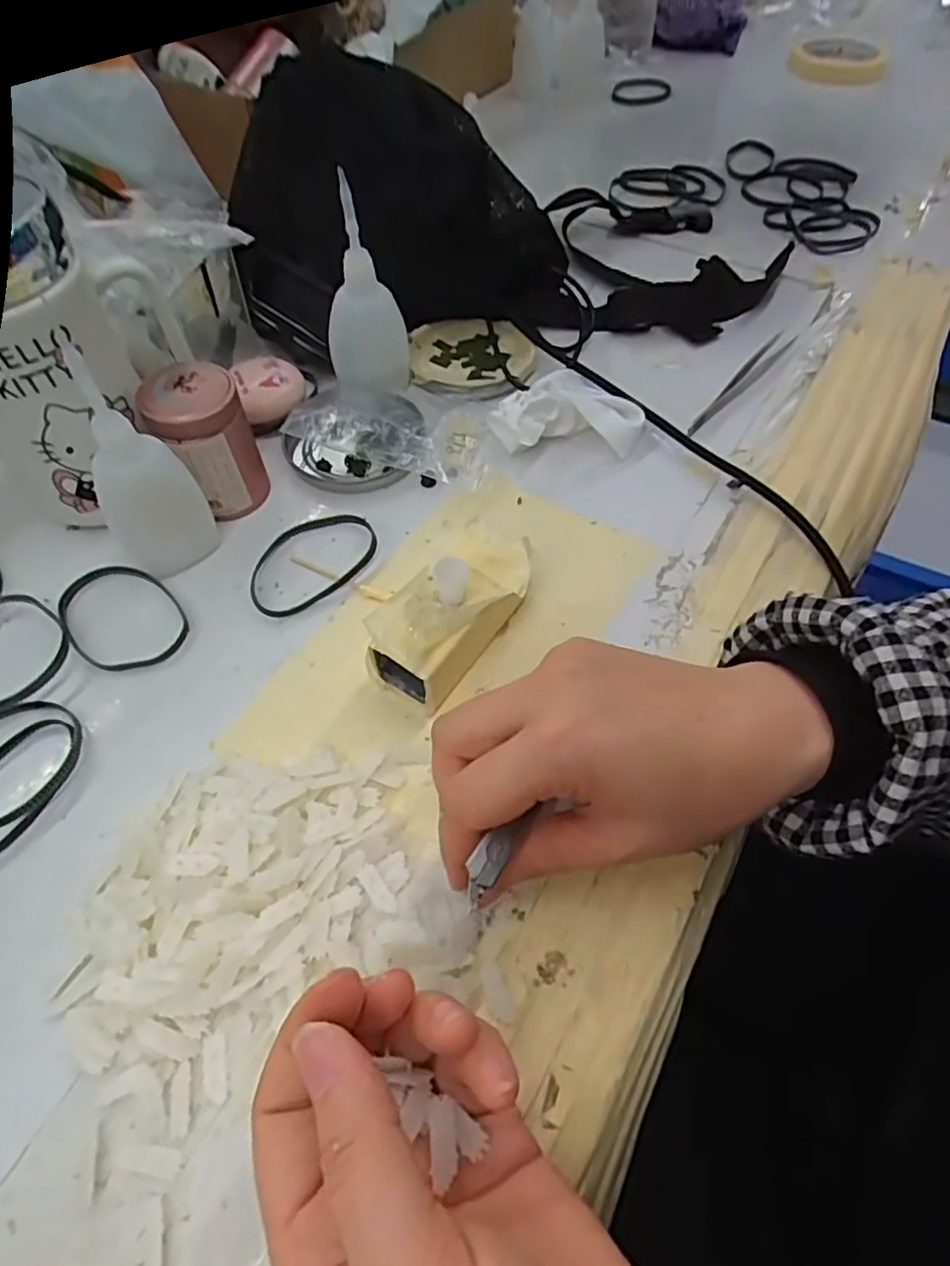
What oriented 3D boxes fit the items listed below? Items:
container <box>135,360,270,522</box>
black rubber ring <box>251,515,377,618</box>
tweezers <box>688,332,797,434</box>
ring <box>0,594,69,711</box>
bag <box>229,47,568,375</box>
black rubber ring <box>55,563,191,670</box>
[{"bbox_3d":[-0.133,-0.094,0.332,0.043,0.067,0.037,-29,61,-18],"label":"container"},{"bbox_3d":[-0.082,-0.038,0.331,0.070,0.007,0.050,-32,62,-19],"label":"black rubber ring"},{"bbox_3d":[0.164,-0.156,0.406,0.013,0.007,0.118,37,64,22],"label":"tweezers"},{"bbox_3d":[-0.216,0.008,0.299,0.065,0.006,0.056,32,62,19],"label":"ring"},{"bbox_3d":[-0.051,-0.260,0.402,0.185,0.123,0.112,-24,60,-15],"label":"bag"},{"bbox_3d":[-0.167,-0.010,0.311,0.049,0.007,0.065,-30,62,-18],"label":"black rubber ring"}]

